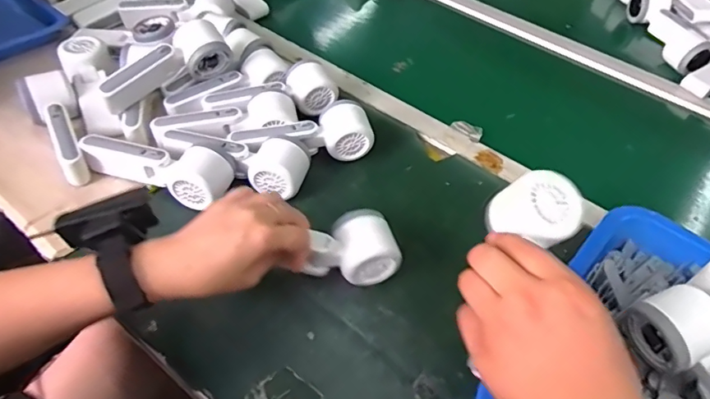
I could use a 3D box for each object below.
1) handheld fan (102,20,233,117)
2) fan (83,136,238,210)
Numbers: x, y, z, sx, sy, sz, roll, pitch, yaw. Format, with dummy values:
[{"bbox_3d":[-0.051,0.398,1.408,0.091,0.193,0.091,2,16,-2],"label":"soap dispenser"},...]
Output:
[{"bbox_3d":[-0.226,-0.160,0.589,0.167,0.062,0.053,-31,58,-30],"label":"handheld fan"},{"bbox_3d":[-0.216,-0.037,0.542,0.164,0.062,0.056,17,48,10],"label":"fan"}]

